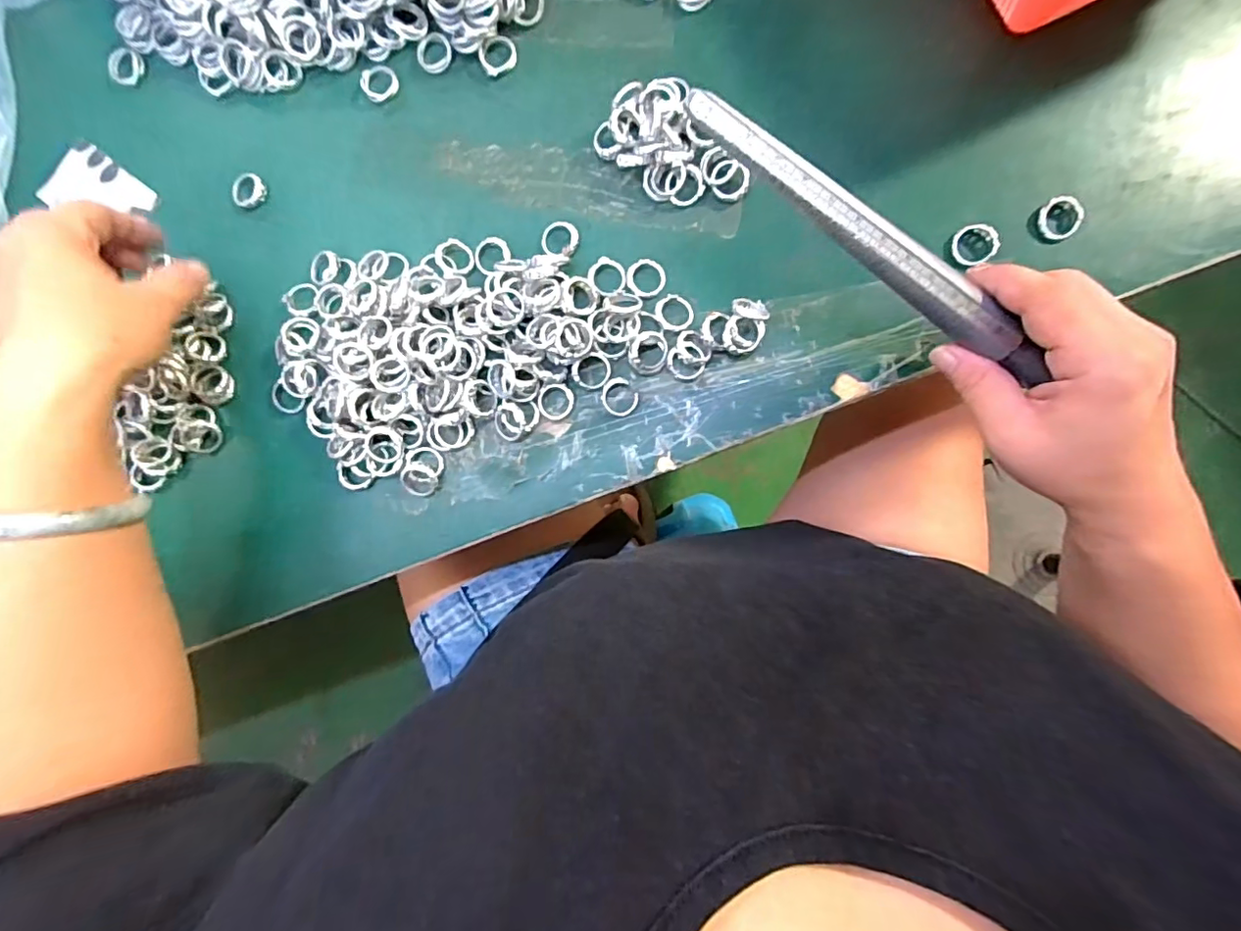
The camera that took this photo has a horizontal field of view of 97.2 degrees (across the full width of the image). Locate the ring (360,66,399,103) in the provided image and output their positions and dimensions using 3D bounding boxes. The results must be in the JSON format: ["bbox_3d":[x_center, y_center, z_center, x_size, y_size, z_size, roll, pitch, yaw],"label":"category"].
[{"bbox_3d":[-0.150,-0.238,0.339,0.022,0.004,0.023,0,89,5],"label":"ring"}]

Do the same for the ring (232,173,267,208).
[{"bbox_3d":[-0.232,-0.172,0.341,0.022,0.005,0.022,0,89,5],"label":"ring"}]

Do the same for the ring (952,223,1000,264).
[{"bbox_3d":[0.195,-0.121,0.298,0.022,0.004,0.021,0,89,5],"label":"ring"}]

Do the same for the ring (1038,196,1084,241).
[{"bbox_3d":[0.237,-0.133,0.293,0.021,0.004,0.022,0,89,5],"label":"ring"}]

